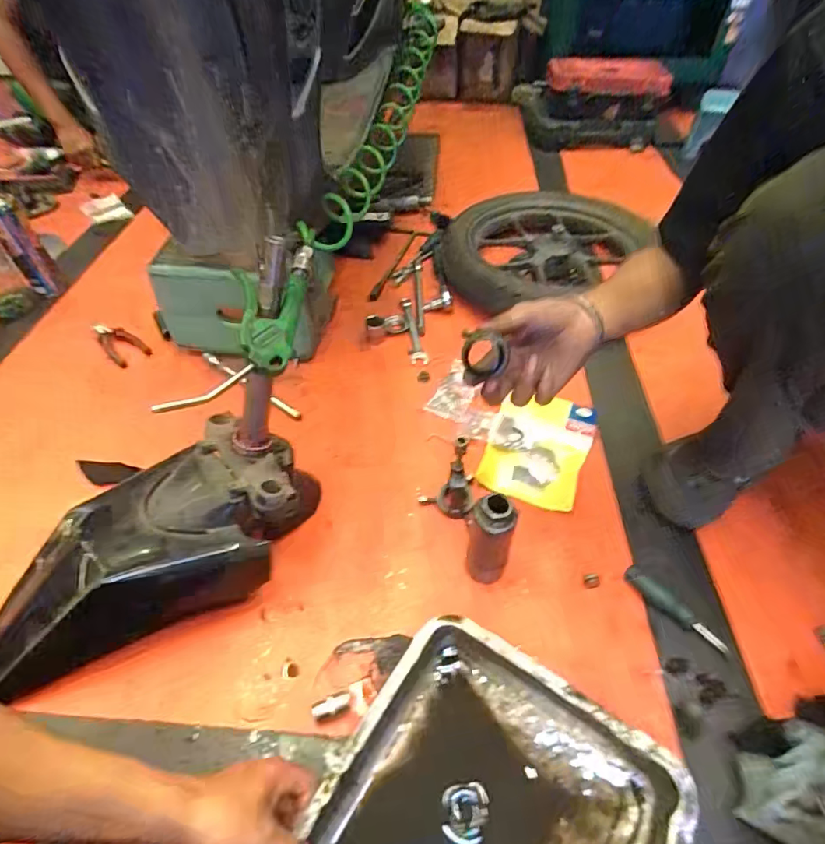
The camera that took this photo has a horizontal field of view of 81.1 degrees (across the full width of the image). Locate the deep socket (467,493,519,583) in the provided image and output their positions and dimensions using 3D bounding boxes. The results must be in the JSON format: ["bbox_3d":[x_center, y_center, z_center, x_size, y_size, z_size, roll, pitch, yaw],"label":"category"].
[{"bbox_3d":[0.094,0.145,0.575,0.050,0.150,0.042,11,49,11],"label":"deep socket"}]

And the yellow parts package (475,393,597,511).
[{"bbox_3d":[0.191,0.038,0.741,0.148,0.028,0.185,17,50,15],"label":"yellow parts package"}]

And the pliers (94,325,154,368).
[{"bbox_3d":[-0.568,-0.153,0.937,0.128,0.029,0.062,34,57,27],"label":"pliers"}]

